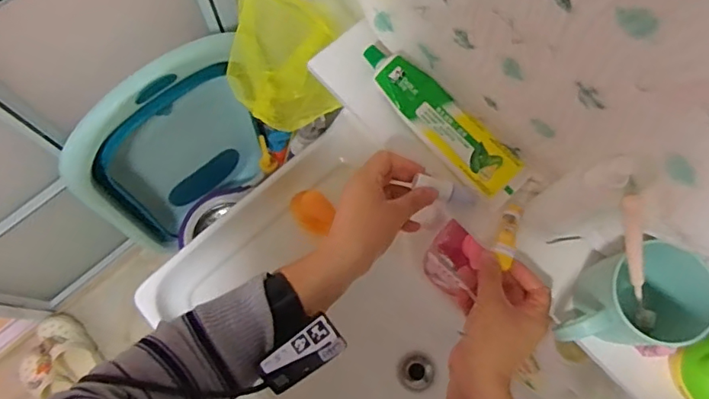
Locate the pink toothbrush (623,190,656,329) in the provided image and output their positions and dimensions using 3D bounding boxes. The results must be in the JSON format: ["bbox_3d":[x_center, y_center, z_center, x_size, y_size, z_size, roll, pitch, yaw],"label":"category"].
[{"bbox_3d":[0.237,0.059,0.451,0.023,0.169,0.015,-39,39,-10],"label":"pink toothbrush"}]

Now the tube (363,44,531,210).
[{"bbox_3d":[0.090,-0.082,0.549,0.051,0.029,0.204,-42,79,-11],"label":"tube"}]

